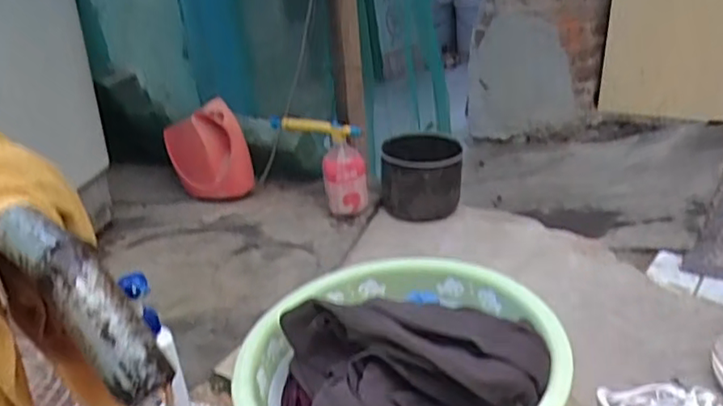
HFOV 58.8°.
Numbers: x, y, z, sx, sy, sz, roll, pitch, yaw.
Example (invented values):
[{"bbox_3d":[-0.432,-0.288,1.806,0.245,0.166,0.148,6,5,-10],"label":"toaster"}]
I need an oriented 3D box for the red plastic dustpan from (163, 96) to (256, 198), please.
[{"bbox_3d":[-0.347,-0.105,1.470,0.176,0.251,0.154,-12,26,-19],"label":"red plastic dustpan"}]

